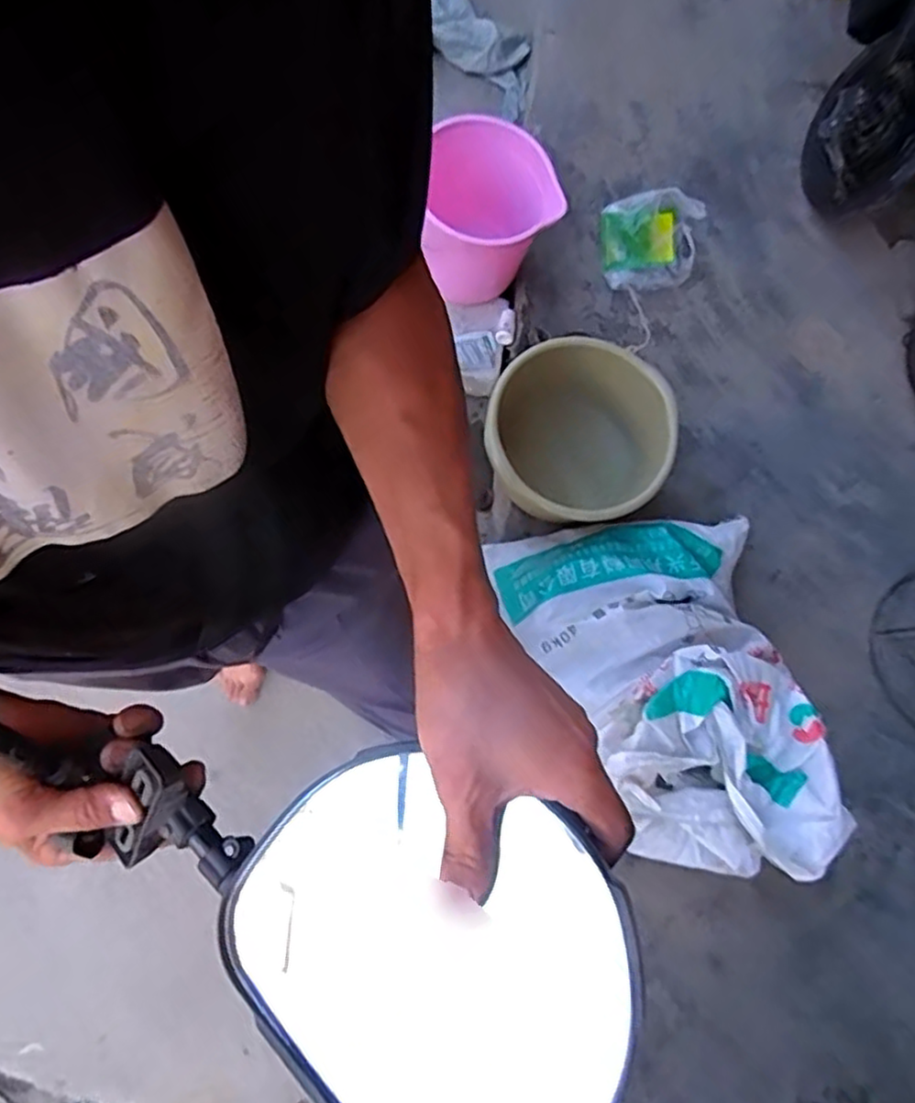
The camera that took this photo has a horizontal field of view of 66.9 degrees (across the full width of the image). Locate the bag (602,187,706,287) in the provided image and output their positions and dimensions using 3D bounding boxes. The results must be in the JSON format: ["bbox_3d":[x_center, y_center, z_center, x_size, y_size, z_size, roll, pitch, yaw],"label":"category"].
[{"bbox_3d":[0.419,-0.667,1.487,0.205,0.097,0.174,0,78,-7],"label":"bag"}]

